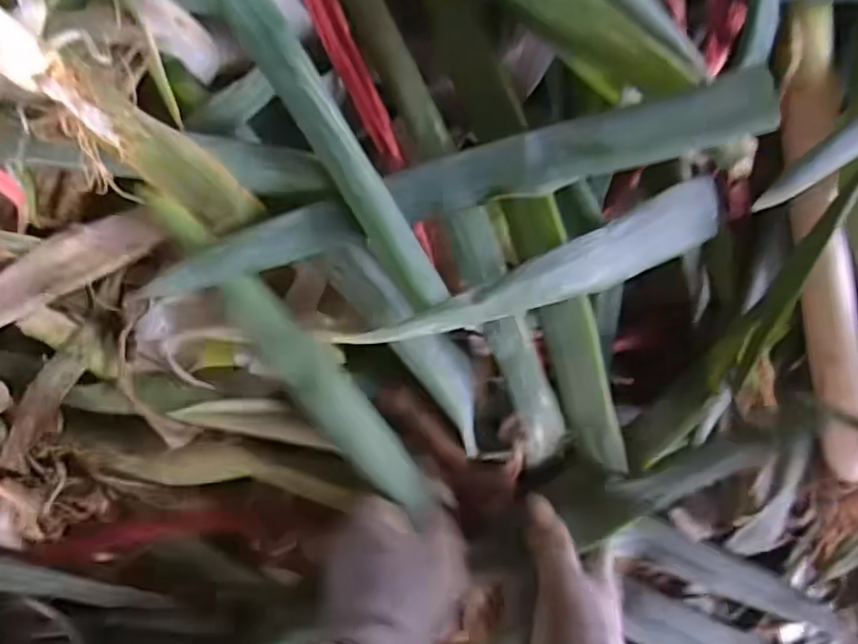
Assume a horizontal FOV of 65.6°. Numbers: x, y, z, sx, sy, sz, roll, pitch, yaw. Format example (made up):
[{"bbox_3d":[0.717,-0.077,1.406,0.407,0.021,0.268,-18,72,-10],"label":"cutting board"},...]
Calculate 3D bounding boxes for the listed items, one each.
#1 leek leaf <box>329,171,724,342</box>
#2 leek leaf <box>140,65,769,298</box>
[{"bbox_3d":[0.072,-0.028,0.361,0.244,0.012,0.036,-22,92,-21],"label":"leek leaf"},{"bbox_3d":[0.009,-0.069,0.344,0.318,0.053,0.032,-15,92,1],"label":"leek leaf"}]

